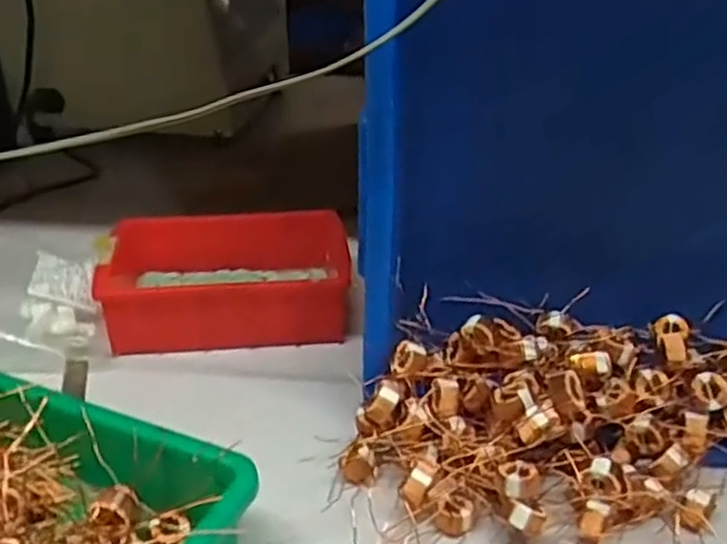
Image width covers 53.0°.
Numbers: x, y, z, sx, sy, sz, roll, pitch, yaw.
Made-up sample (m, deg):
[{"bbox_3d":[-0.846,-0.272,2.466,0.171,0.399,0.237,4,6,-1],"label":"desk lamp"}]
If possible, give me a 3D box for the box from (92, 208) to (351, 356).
[{"bbox_3d":[-0.117,0.002,0.622,0.196,0.070,0.125,-3,30,-6],"label":"box"}]

